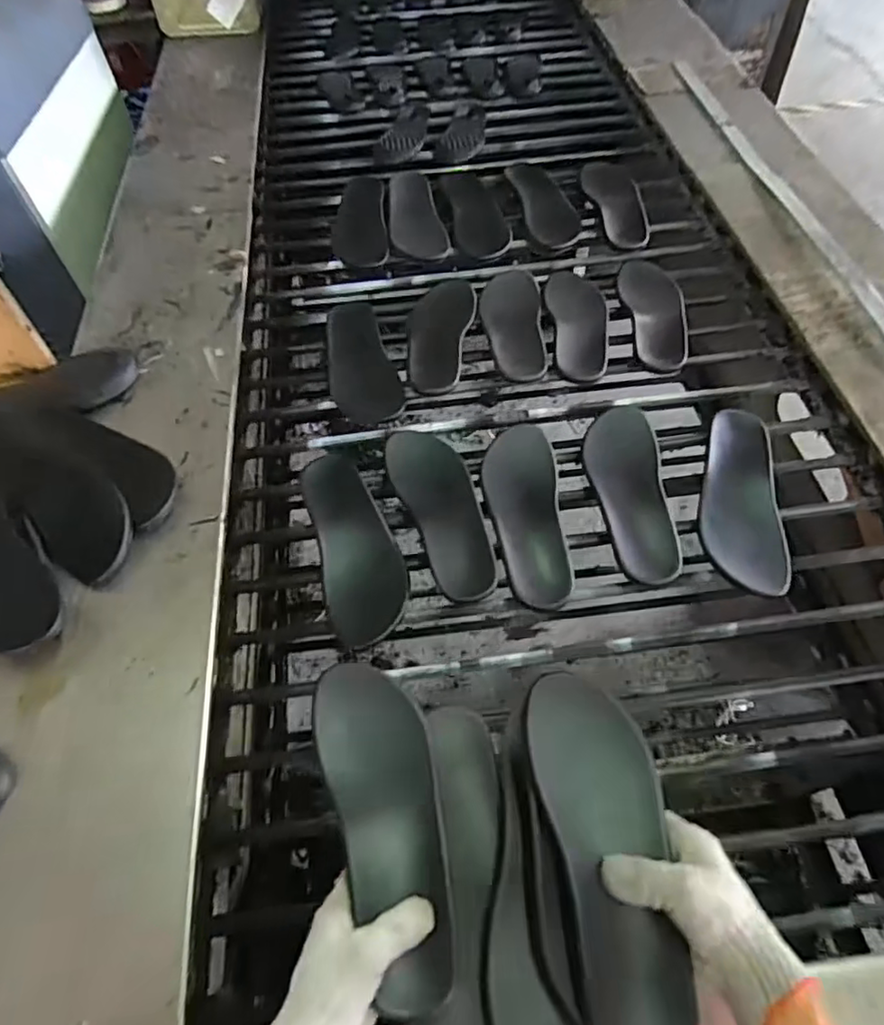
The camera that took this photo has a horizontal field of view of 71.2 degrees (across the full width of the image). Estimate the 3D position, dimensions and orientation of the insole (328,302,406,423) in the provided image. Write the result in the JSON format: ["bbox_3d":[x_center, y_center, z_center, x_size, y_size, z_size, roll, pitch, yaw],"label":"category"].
[{"bbox_3d":[-0.115,-0.216,0.867,0.090,0.038,0.205,-12,57,-6],"label":"insole"}]

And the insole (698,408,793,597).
[{"bbox_3d":[0.351,-0.016,0.726,0.092,0.041,0.234,5,57,5],"label":"insole"}]

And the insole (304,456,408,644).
[{"bbox_3d":[-0.100,0.032,0.714,0.087,0.024,0.242,-14,57,-7],"label":"insole"}]

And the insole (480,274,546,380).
[{"bbox_3d":[0.103,-0.282,0.907,0.087,0.022,0.253,-1,56,2],"label":"insole"}]

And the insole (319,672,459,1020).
[{"bbox_3d":[-0.039,0.238,0.487,0.082,0.018,0.245,-15,59,-8],"label":"insole"}]

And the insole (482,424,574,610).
[{"bbox_3d":[0.097,-0.009,0.716,0.088,0.031,0.252,0,56,2],"label":"insole"}]

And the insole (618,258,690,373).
[{"bbox_3d":[0.317,-0.298,0.904,0.087,0.020,0.246,0,56,2],"label":"insole"}]

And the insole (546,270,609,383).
[{"bbox_3d":[0.198,-0.283,0.897,0.085,0.016,0.260,3,56,4],"label":"insole"}]

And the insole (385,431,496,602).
[{"bbox_3d":[0.001,-0.012,0.722,0.087,0.016,0.250,-15,57,-8],"label":"insole"}]

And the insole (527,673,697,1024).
[{"bbox_3d":[0.126,0.244,0.457,0.090,0.030,0.245,-6,54,-2],"label":"insole"}]

